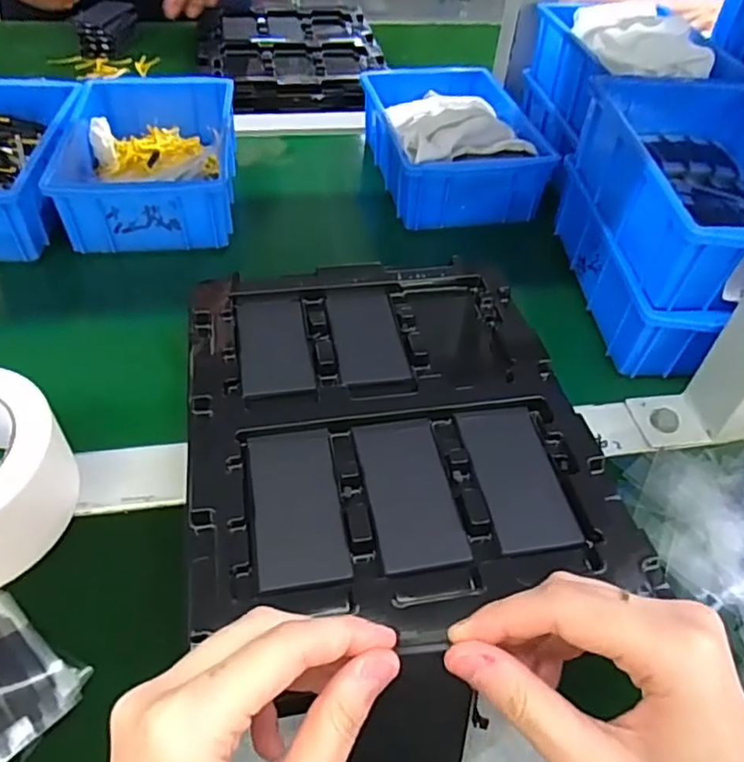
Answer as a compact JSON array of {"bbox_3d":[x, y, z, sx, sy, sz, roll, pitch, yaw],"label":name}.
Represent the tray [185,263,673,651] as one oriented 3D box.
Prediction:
[{"bbox_3d":[0.004,0.016,0.365,0.221,0.032,0.263,-8,49,-12],"label":"tray"}]

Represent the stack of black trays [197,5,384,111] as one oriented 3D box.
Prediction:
[{"bbox_3d":[-0.103,-0.417,0.777,0.217,0.036,0.262,-5,48,-10],"label":"stack of black trays"}]

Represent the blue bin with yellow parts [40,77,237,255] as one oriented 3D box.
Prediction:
[{"bbox_3d":[-0.194,-0.198,0.552,0.137,0.060,0.205,-4,47,-7],"label":"blue bin with yellow parts"}]

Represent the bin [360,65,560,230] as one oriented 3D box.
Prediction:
[{"bbox_3d":[0.074,-0.238,0.593,0.142,0.066,0.209,-6,47,-8],"label":"bin"}]

